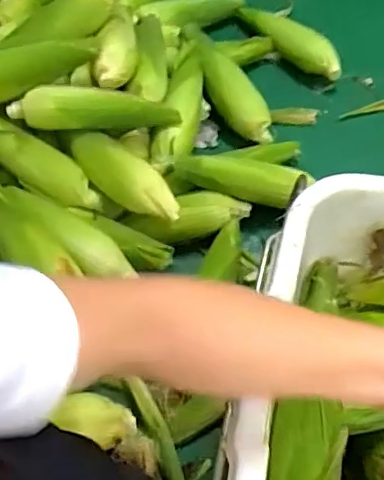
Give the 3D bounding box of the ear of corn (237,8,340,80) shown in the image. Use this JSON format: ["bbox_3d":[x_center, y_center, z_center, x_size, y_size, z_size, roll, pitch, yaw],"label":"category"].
[{"bbox_3d":[0.171,-0.368,1.031,0.053,0.079,0.222,-34,64,-15],"label":"ear of corn"}]

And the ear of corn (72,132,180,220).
[{"bbox_3d":[-0.096,-0.090,0.783,0.190,0.050,0.066,39,69,22],"label":"ear of corn"}]

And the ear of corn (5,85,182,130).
[{"bbox_3d":[-0.137,-0.185,0.821,0.239,0.053,0.050,0,59,-13],"label":"ear of corn"}]

